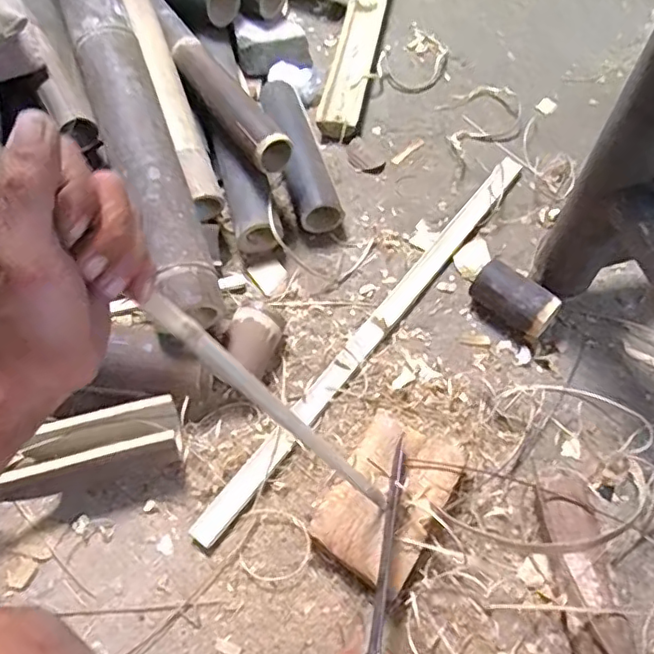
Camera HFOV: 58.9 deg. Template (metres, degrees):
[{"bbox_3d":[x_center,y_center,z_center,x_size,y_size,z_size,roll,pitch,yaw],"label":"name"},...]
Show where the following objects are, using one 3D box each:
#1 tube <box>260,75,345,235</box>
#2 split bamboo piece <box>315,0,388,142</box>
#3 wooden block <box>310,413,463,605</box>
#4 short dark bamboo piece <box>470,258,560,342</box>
[{"bbox_3d":[-0.044,-0.275,0.874,0.069,0.072,0.295,-14,62,-6],"label":"tube"},{"bbox_3d":[0.053,-0.491,1.009,0.069,0.029,0.442,10,62,7],"label":"split bamboo piece"},{"bbox_3d":[0.066,0.186,0.637,0.112,0.049,0.169,28,65,16],"label":"wooden block"},{"bbox_3d":[0.238,-0.031,0.745,0.104,0.063,0.059,36,69,19],"label":"short dark bamboo piece"}]

